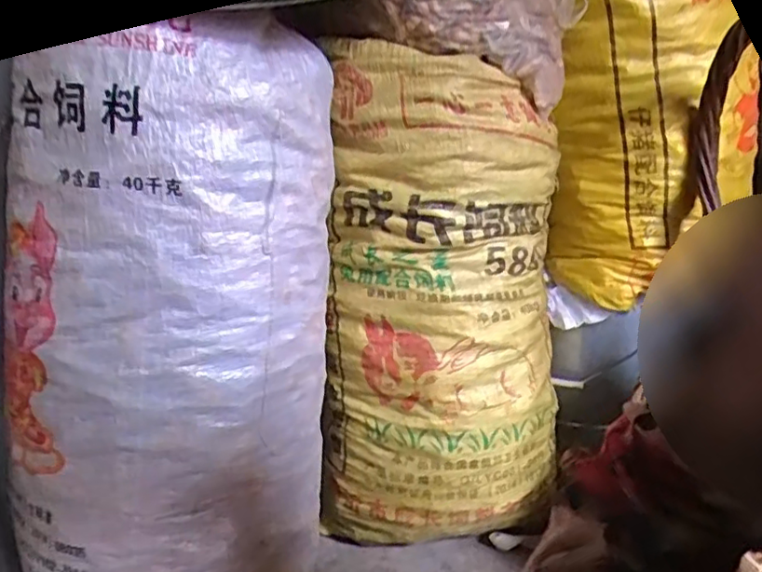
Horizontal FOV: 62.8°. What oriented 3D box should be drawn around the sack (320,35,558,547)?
[{"bbox_3d":[0.109,0.033,0.895,0.227,0.660,0.294,13,19,38],"label":"sack"}]

